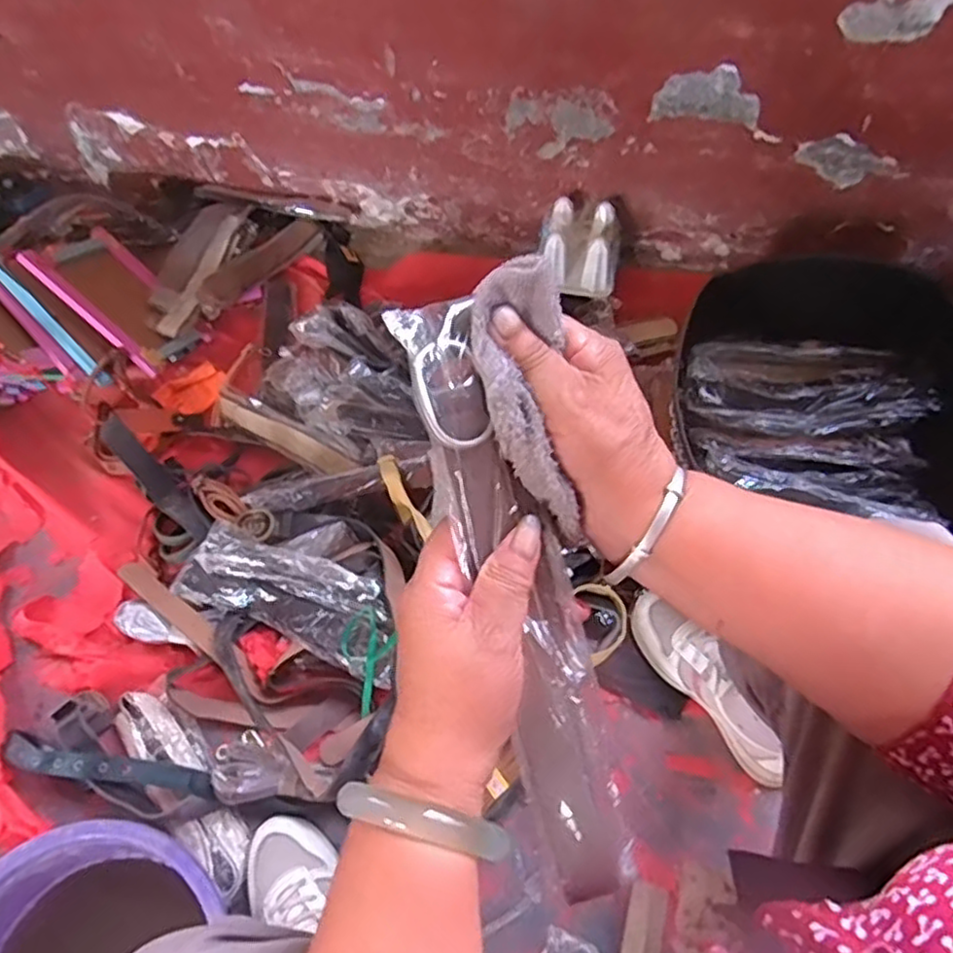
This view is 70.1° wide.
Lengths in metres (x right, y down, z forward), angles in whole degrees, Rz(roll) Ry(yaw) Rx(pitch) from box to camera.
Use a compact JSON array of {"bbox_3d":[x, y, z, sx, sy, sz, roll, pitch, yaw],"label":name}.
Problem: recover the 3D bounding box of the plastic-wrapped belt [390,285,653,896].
[{"bbox_3d":[0.017,0.049,0.307,0.049,0.032,0.262,-20,90,-8],"label":"plastic-wrapped belt"}]

